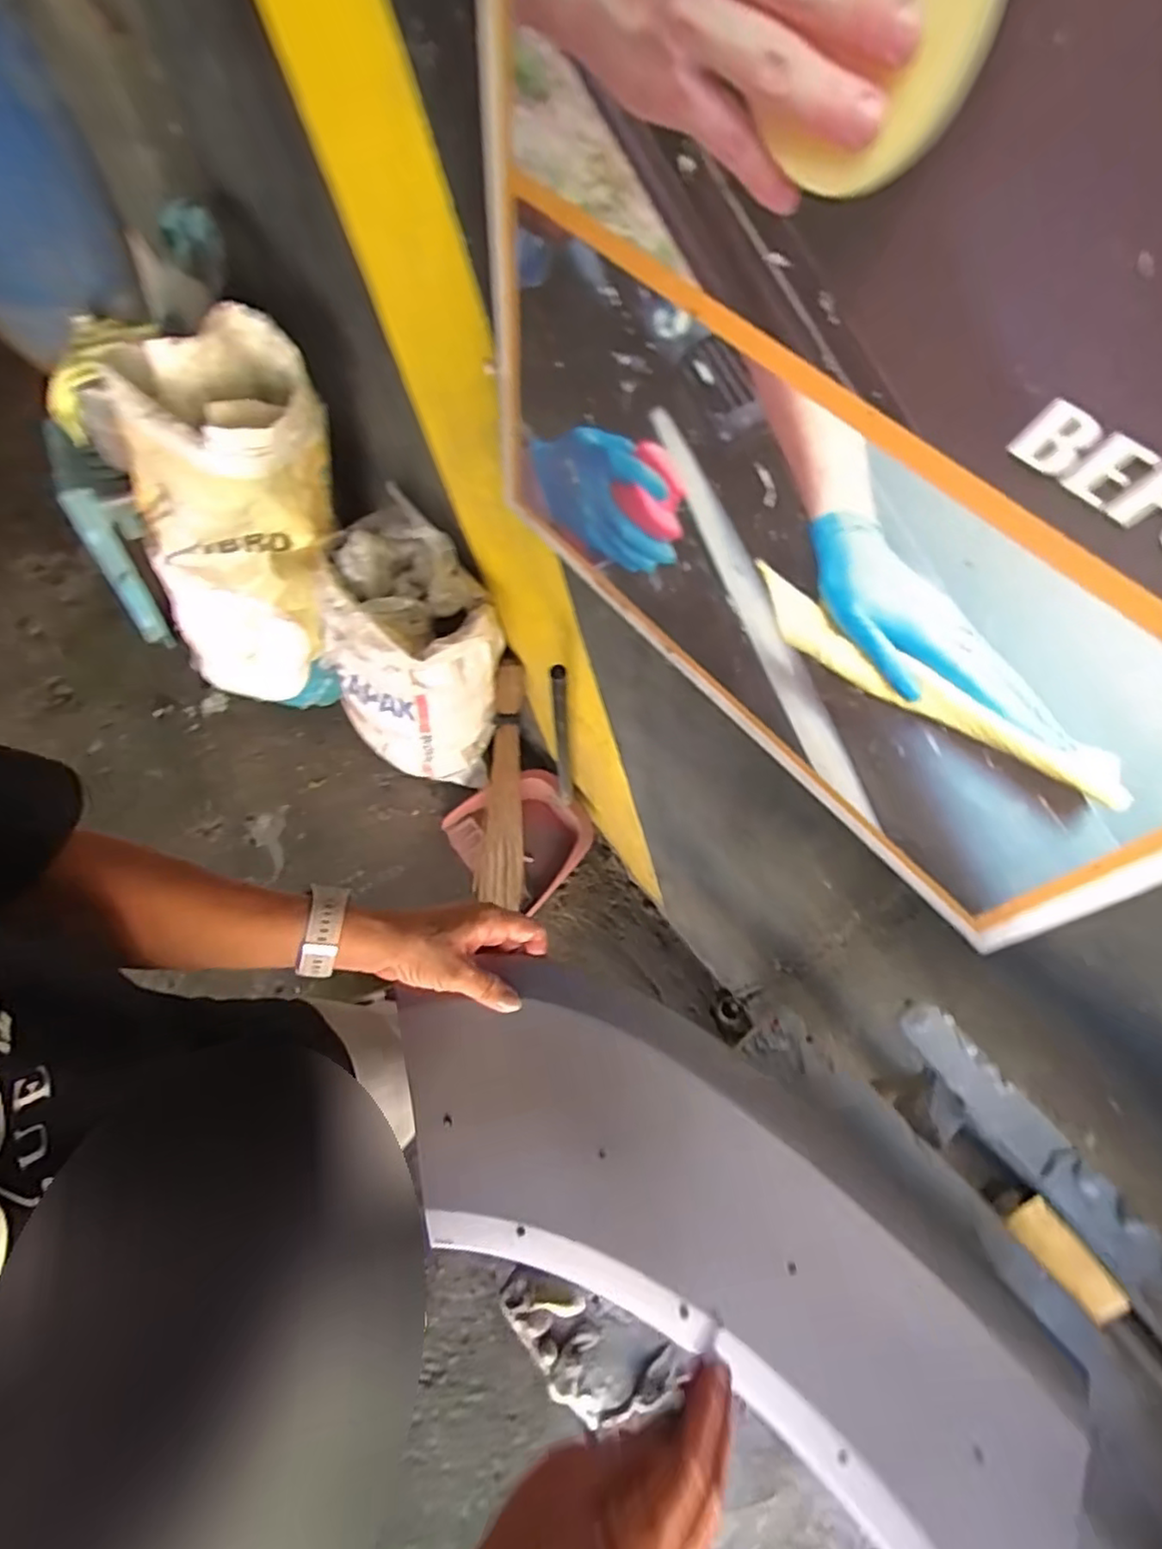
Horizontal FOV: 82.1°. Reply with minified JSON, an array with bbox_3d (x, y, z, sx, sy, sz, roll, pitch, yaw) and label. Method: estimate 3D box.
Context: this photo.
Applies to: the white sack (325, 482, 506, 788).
[{"bbox_3d":[-0.335,-0.248,1.437,0.312,0.501,0.338,-1,62,-4],"label":"white sack"}]

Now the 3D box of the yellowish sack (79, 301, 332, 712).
[{"bbox_3d":[-0.727,-0.560,1.406,0.409,0.618,0.469,-25,66,-16],"label":"yellowish sack"}]

